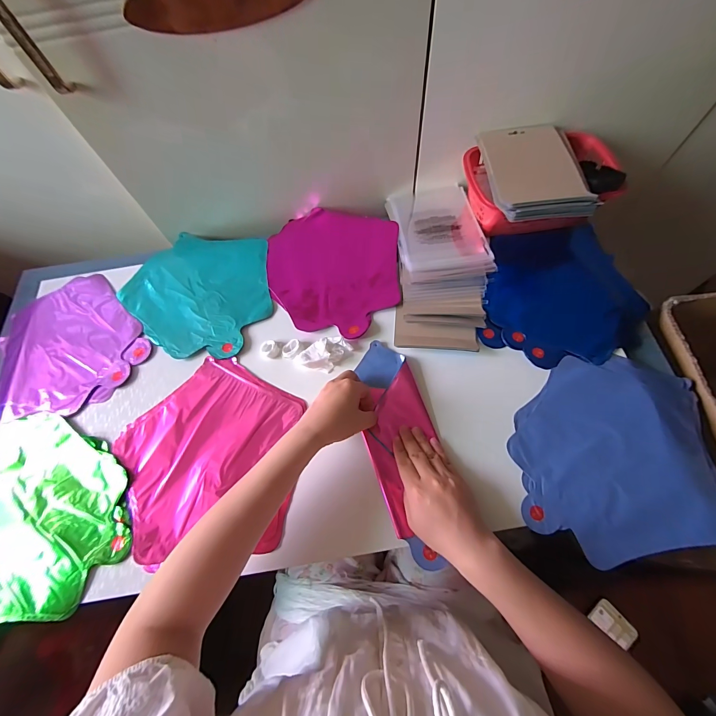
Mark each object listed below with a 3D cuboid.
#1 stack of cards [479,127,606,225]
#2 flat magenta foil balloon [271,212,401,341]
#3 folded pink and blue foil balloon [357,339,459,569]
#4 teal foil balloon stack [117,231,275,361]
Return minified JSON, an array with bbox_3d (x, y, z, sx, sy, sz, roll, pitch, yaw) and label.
[{"bbox_3d":[0.251,-0.272,0.466,0.127,0.022,0.187,-3,66,4],"label":"stack of cards"},{"bbox_3d":[-0.041,-0.146,0.526,0.207,0.011,0.243,-1,66,2],"label":"flat magenta foil balloon"},{"bbox_3d":[0.056,0.108,0.418,0.089,0.012,0.273,-5,68,1],"label":"folded pink and blue foil balloon"},{"bbox_3d":[-0.257,-0.109,0.535,0.246,0.021,0.220,9,67,7],"label":"teal foil balloon stack"}]

